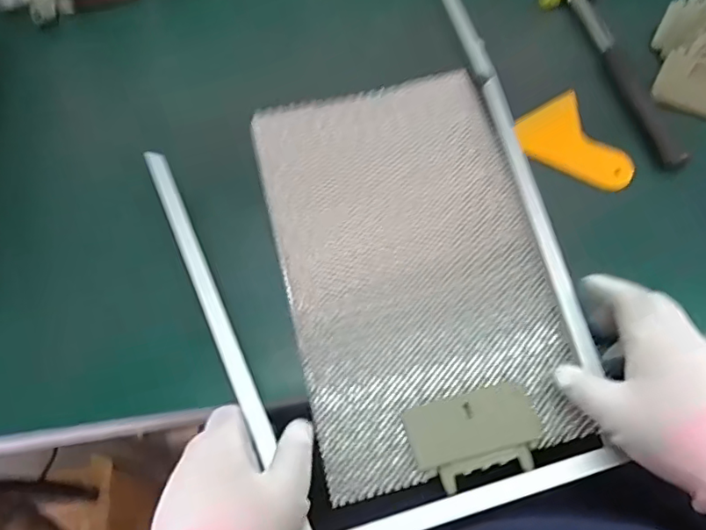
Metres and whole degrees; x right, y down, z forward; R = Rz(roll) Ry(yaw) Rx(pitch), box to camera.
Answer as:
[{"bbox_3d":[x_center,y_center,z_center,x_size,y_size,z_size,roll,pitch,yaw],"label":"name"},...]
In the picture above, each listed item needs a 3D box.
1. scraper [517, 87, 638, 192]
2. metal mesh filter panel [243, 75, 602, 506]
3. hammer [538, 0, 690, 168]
[{"bbox_3d":[0.190,-0.102,0.483,0.060,0.006,0.107,-33,61,14],"label":"scraper"},{"bbox_3d":[0.044,-0.011,0.441,0.197,0.019,0.330,-13,62,-4],"label":"metal mesh filter panel"},{"bbox_3d":[0.247,-0.190,0.505,0.050,0.028,0.231,-18,61,-6],"label":"hammer"}]

